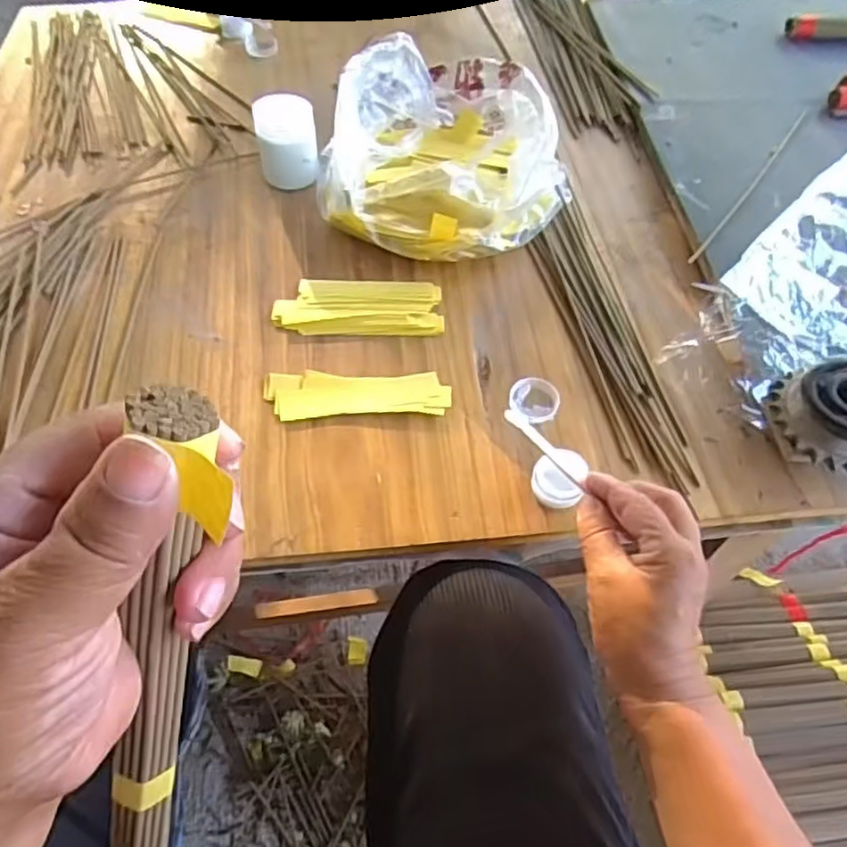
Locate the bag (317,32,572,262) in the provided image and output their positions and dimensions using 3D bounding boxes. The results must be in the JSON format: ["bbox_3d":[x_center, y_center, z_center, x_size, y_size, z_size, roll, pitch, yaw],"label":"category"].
[{"bbox_3d":[0.020,-0.251,0.599,0.233,0.082,0.226,8,57,4],"label":"bag"}]

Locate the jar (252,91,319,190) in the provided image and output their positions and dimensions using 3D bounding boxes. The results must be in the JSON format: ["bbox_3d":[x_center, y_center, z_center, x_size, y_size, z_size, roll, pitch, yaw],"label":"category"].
[{"bbox_3d":[-0.131,-0.270,0.624,0.057,0.070,0.051,-8,57,-7],"label":"jar"}]

